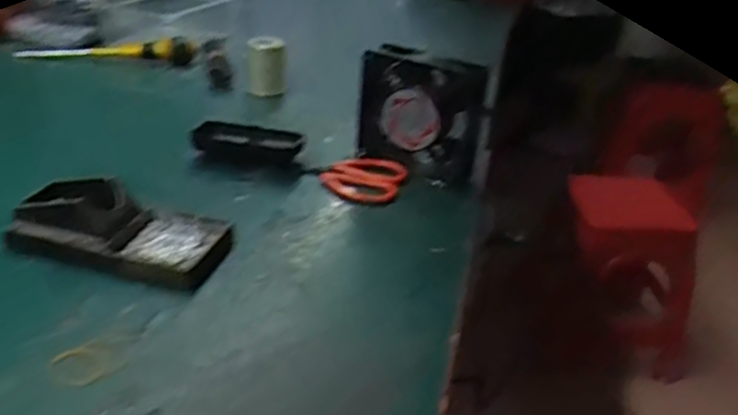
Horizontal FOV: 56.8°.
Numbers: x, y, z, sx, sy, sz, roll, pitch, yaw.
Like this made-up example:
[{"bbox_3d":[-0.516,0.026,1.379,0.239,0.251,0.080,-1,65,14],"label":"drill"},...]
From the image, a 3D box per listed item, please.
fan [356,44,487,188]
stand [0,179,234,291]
[{"bbox_3d":[0.049,-0.094,0.673,0.125,0.115,0.034,21,33,22],"label":"fan"},{"bbox_3d":[-0.192,0.010,0.533,0.162,0.040,0.087,14,31,11],"label":"stand"}]

